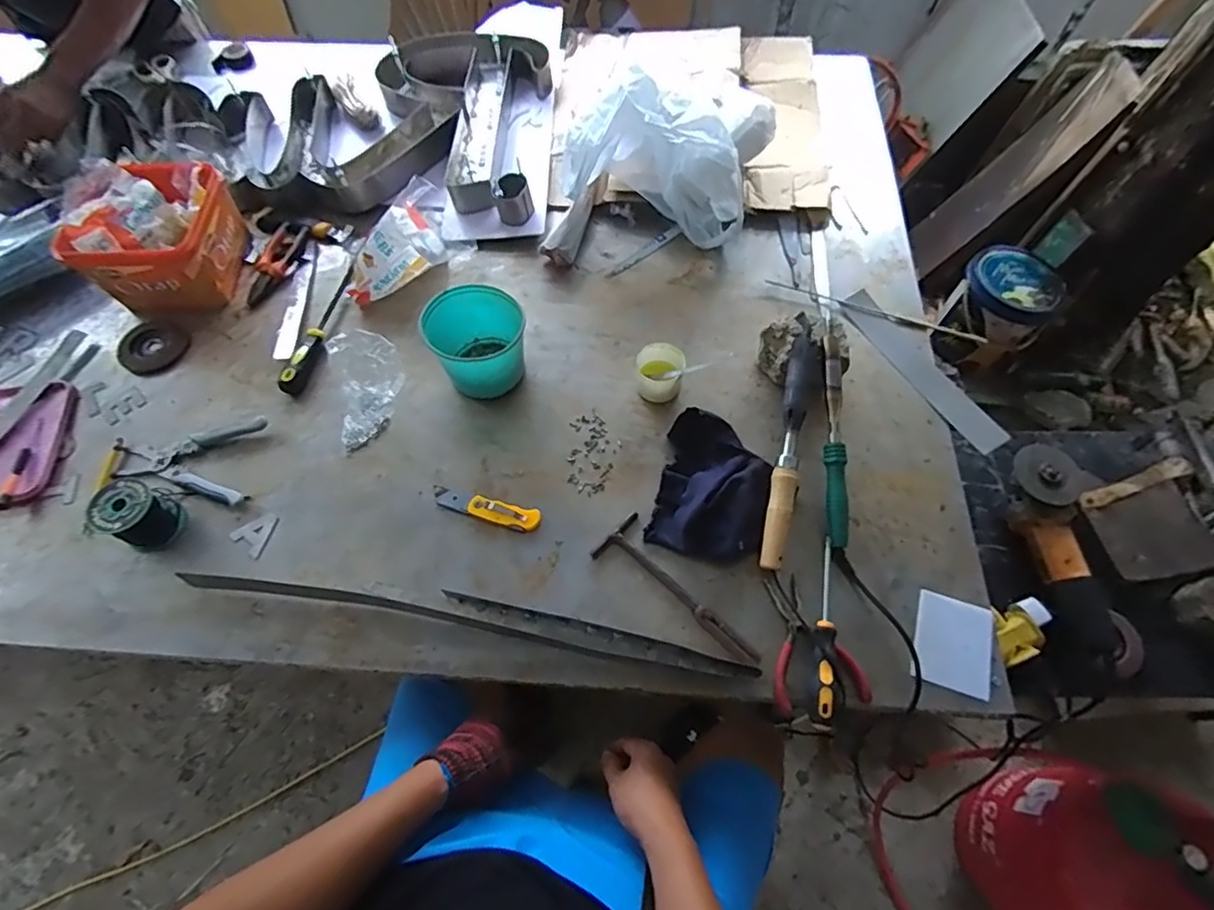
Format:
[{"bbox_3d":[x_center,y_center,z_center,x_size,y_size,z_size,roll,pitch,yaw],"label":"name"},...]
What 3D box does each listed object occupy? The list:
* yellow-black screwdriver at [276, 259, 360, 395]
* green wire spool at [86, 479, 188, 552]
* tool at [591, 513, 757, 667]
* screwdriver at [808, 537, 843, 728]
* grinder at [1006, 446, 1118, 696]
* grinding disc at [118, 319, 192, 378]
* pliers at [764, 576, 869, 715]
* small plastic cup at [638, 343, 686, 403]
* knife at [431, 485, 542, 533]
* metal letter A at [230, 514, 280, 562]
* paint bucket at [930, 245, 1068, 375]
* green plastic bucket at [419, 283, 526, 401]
[{"bbox_3d":[-0.421,-0.189,0.857,0.036,0.034,0.215,12,65,6],"label":"yellow-black screwdriver"},{"bbox_3d":[-0.563,0.076,0.710,0.071,0.078,0.065,0,64,0],"label":"green wire spool"},{"bbox_3d":[0.079,0.167,0.681,0.069,0.011,0.220,-39,70,-17],"label":"tool"},{"bbox_3d":[0.253,0.196,0.660,0.036,0.034,0.202,11,64,5],"label":"screwdriver"},{"bbox_3d":[0.651,0.155,0.833,0.098,0.082,0.341,-1,63,1],"label":"grinder"},{"bbox_3d":[-0.676,-0.161,0.868,0.088,0.018,0.088,0,64,0],"label":"grinding disc"},{"bbox_3d":[0.223,0.207,0.656,0.098,0.023,0.144,-10,64,-5],"label":"pliers"},{"bbox_3d":[0.073,-0.112,0.813,0.066,0.050,0.071,0,64,0],"label":"small plastic cup"},{"bbox_3d":[-0.154,0.068,0.740,0.142,0.015,0.031,13,65,6],"label":"knife"},{"bbox_3d":[-0.437,0.098,0.735,0.049,0.005,0.052,35,69,16],"label":"metal letter A"},{"bbox_3d":[0.997,-0.368,1.505,0.227,0.215,0.244,-1,63,1],"label":"paint bucket"},{"bbox_3d":[-0.168,-0.151,0.803,0.119,0.112,0.116,0,64,0],"label":"green plastic bucket"}]

